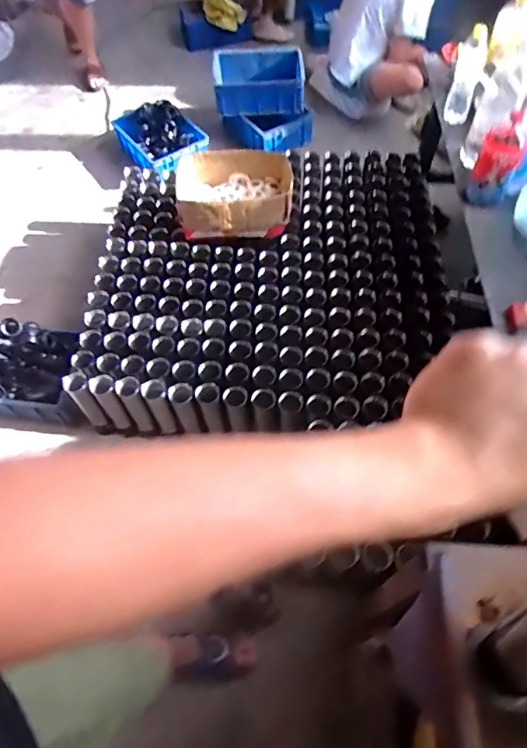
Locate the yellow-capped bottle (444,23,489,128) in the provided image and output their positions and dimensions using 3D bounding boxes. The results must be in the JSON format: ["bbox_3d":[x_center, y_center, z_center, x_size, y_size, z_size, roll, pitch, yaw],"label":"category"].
[{"bbox_3d":[0.562,-0.820,1.343,0.075,0.270,0.050,19,62,12],"label":"yellow-capped bottle"}]

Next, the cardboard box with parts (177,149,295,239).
[{"bbox_3d":[-0.096,-0.586,1.619,0.382,0.160,0.291,1,60,2],"label":"cardboard box with parts"}]

